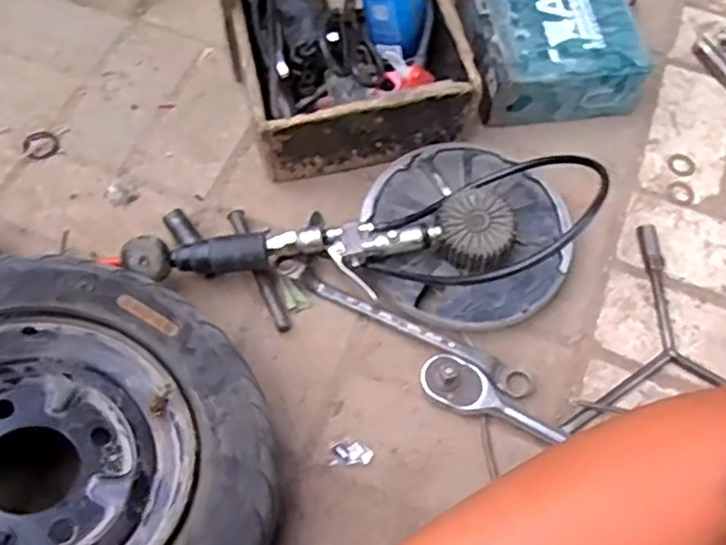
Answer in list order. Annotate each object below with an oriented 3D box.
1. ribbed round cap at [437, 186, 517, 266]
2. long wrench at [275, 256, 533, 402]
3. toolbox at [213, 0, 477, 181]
[{"bbox_3d":[0.102,-0.037,0.626,0.068,0.046,0.063,17,63,6],"label":"ribbed round cap"},{"bbox_3d":[0.036,0.046,0.628,0.253,0.017,0.026,28,66,10],"label":"long wrench"},{"bbox_3d":[-0.027,-0.316,0.665,0.244,0.265,0.342,-11,65,-8],"label":"toolbox"}]

